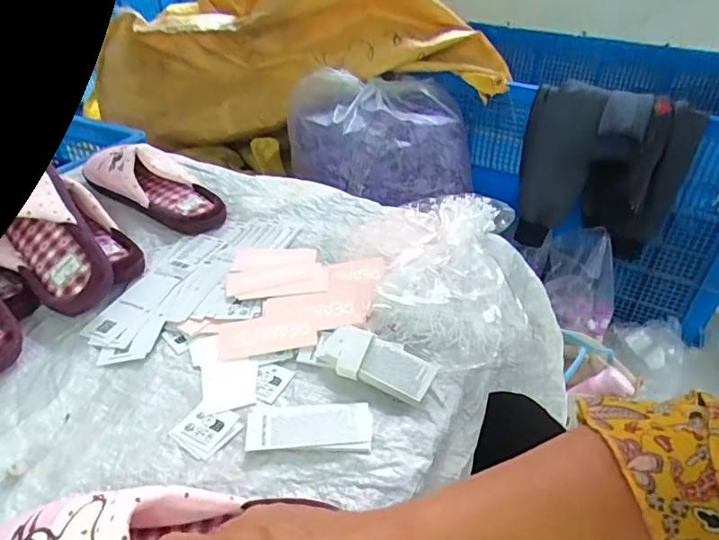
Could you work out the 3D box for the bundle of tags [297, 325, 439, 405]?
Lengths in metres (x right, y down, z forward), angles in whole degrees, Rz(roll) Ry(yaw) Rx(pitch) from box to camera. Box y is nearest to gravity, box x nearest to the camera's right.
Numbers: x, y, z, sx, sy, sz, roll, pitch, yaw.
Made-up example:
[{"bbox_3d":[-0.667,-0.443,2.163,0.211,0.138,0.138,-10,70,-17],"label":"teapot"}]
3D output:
[{"bbox_3d":[0.005,0.080,0.464,0.122,0.023,0.050,14,39,17],"label":"bundle of tags"}]

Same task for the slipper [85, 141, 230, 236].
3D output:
[{"bbox_3d":[-0.273,-0.126,0.689,0.229,0.075,0.093,27,44,14],"label":"slipper"}]

